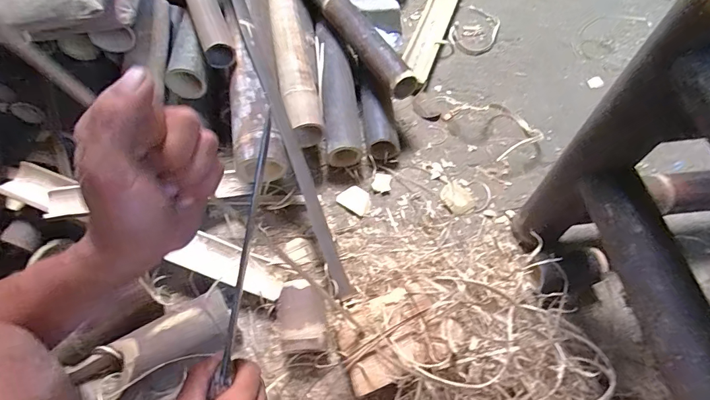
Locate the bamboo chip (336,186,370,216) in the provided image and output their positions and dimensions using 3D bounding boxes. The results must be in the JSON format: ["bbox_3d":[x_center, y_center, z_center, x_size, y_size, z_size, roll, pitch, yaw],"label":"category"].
[{"bbox_3d":[0.001,-0.001,0.711,0.059,0.013,0.044,32,66,19],"label":"bamboo chip"}]

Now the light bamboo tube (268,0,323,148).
[{"bbox_3d":[-0.128,-0.323,0.753,0.064,0.077,0.473,-11,73,-4],"label":"light bamboo tube"}]

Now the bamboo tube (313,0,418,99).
[{"bbox_3d":[-0.026,-0.370,0.792,0.055,0.069,0.466,-28,62,-13],"label":"bamboo tube"}]

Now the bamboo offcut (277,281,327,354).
[{"bbox_3d":[-0.076,0.171,0.573,0.066,0.055,0.097,-12,61,-6],"label":"bamboo offcut"}]

